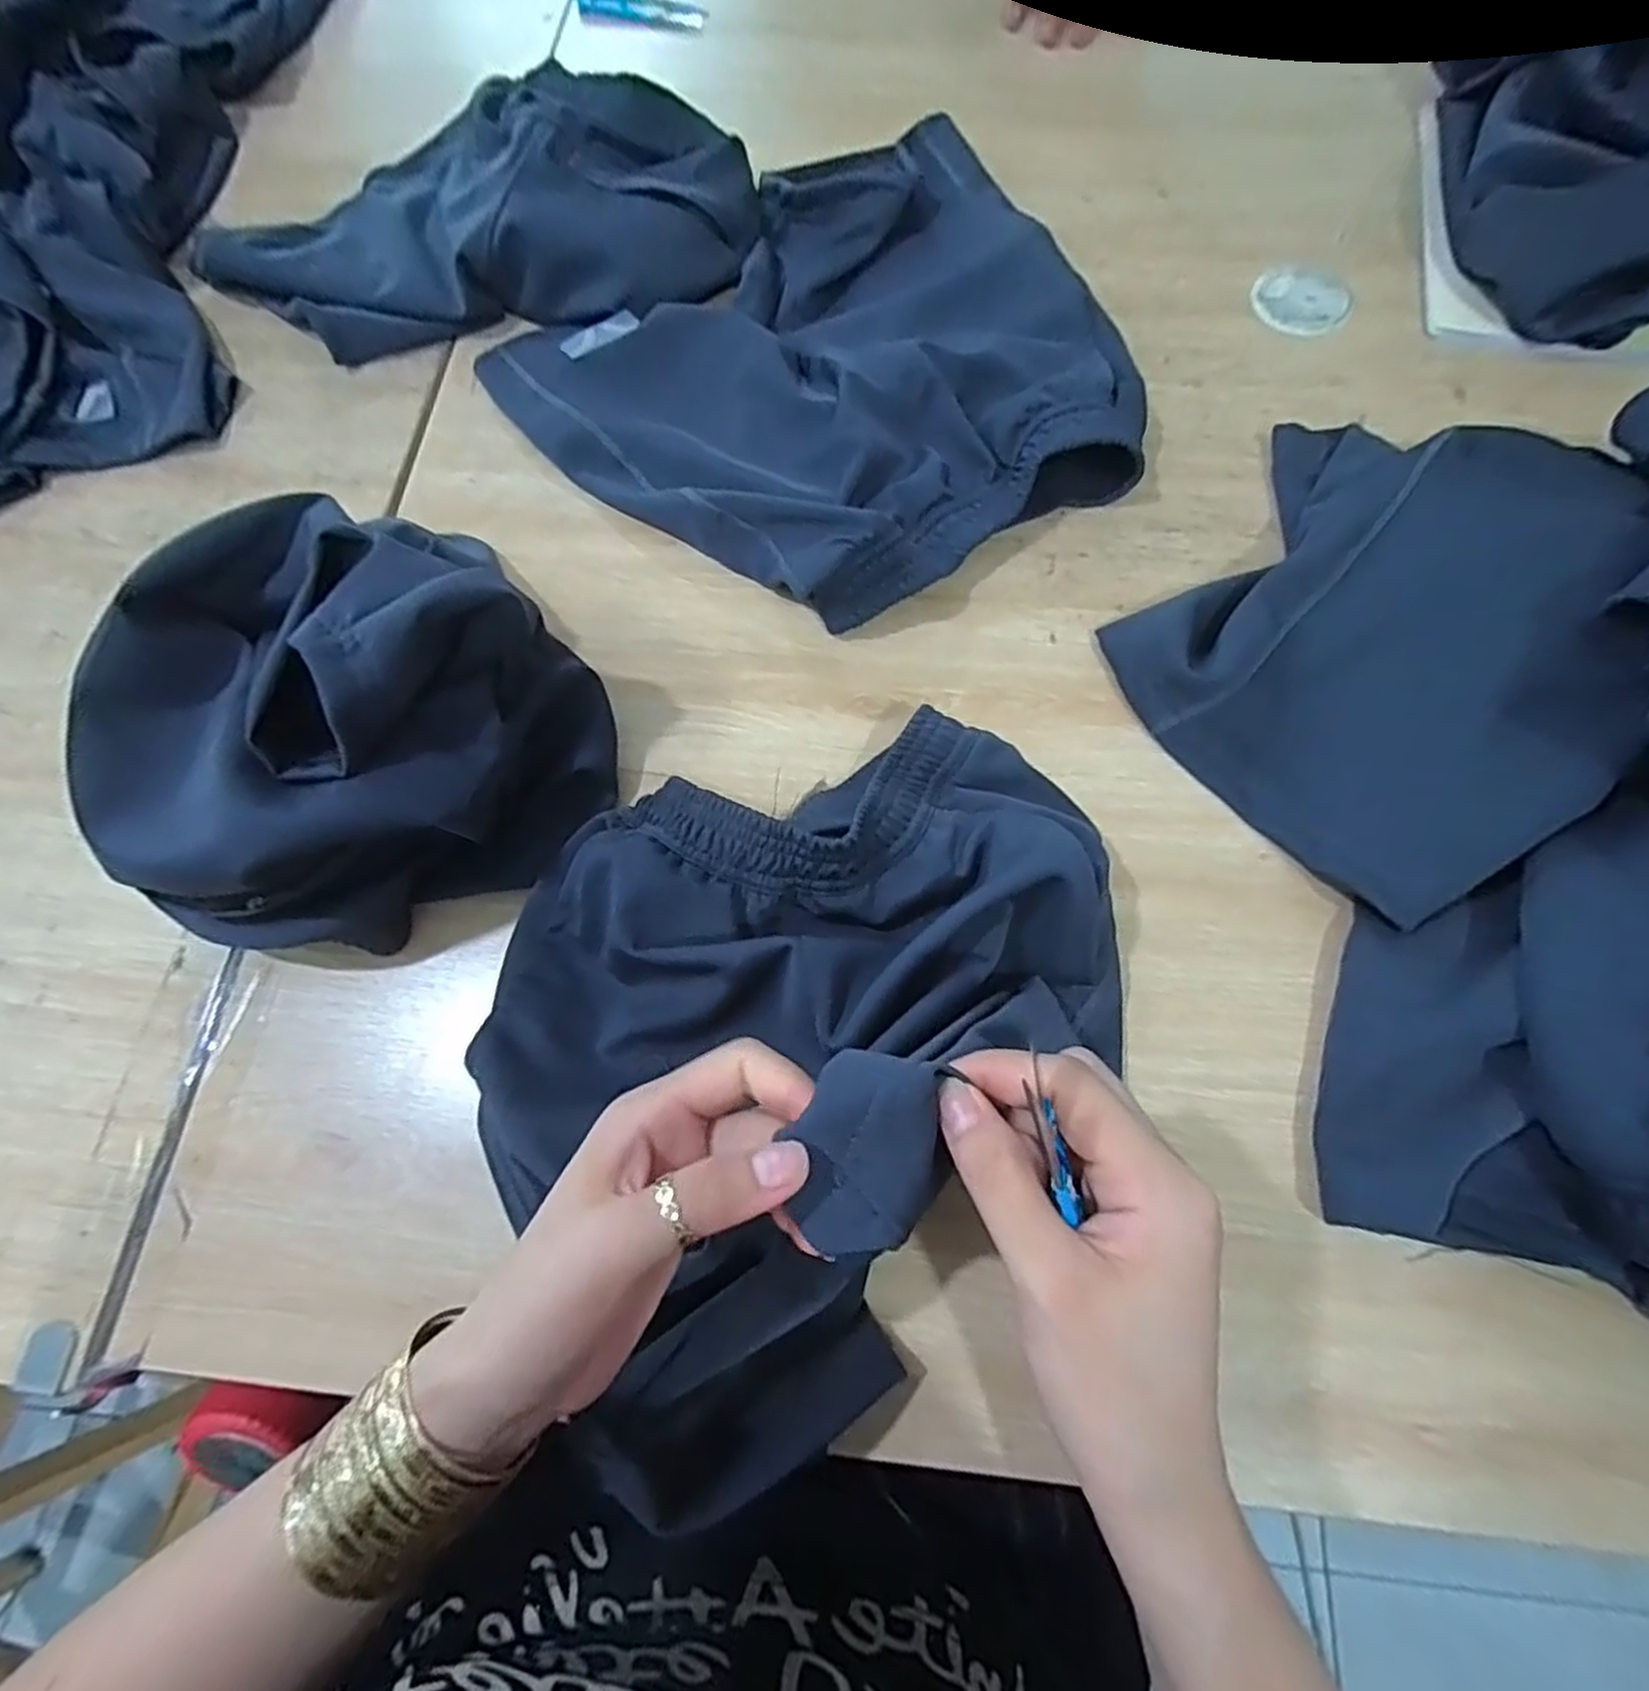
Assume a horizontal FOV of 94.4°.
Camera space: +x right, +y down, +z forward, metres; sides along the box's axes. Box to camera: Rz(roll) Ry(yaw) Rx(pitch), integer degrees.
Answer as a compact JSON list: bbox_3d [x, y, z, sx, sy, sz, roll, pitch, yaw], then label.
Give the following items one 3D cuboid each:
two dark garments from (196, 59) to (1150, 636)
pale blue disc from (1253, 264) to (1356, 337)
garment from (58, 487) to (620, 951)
[{"bbox_3d":[-0.067,-0.401,0.524,0.615,0.064,0.388,32,75,13],"label":"two dark garments"},{"bbox_3d":[0.331,-0.380,0.530,0.062,0.006,0.070,10,72,6],"label":"pale blue disc"},{"bbox_3d":[-0.230,-0.044,0.371,0.225,0.131,0.165,-42,74,-11],"label":"garment"}]

